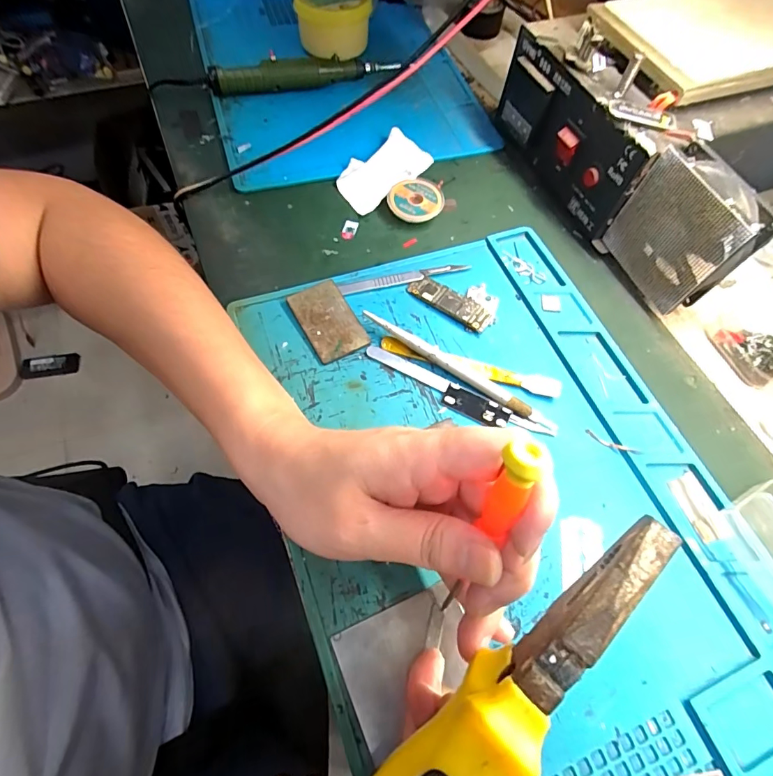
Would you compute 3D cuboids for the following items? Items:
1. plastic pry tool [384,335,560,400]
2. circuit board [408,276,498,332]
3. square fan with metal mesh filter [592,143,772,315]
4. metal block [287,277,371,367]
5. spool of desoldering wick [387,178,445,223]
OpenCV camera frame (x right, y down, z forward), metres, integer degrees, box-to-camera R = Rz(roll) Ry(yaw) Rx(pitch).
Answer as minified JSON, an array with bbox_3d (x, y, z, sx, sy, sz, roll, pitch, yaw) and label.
[{"bbox_3d":[0.055,-0.016,0.290,0.121,0.006,0.014,17,63,6],"label":"plastic pry tool"},{"bbox_3d":[0.051,-0.067,0.315,0.063,0.007,0.036,32,66,13],"label":"circuit board"},{"bbox_3d":[0.198,-0.103,0.298,0.029,0.087,0.080,-23,66,-14],"label":"square fan with metal mesh filter"},{"bbox_3d":[-0.040,-0.046,0.299,0.037,0.006,0.059,-26,67,-15],"label":"metal block"},{"bbox_3d":[0.025,-0.151,0.352,0.042,0.014,0.038,-26,67,-15],"label":"spool of desoldering wick"}]

